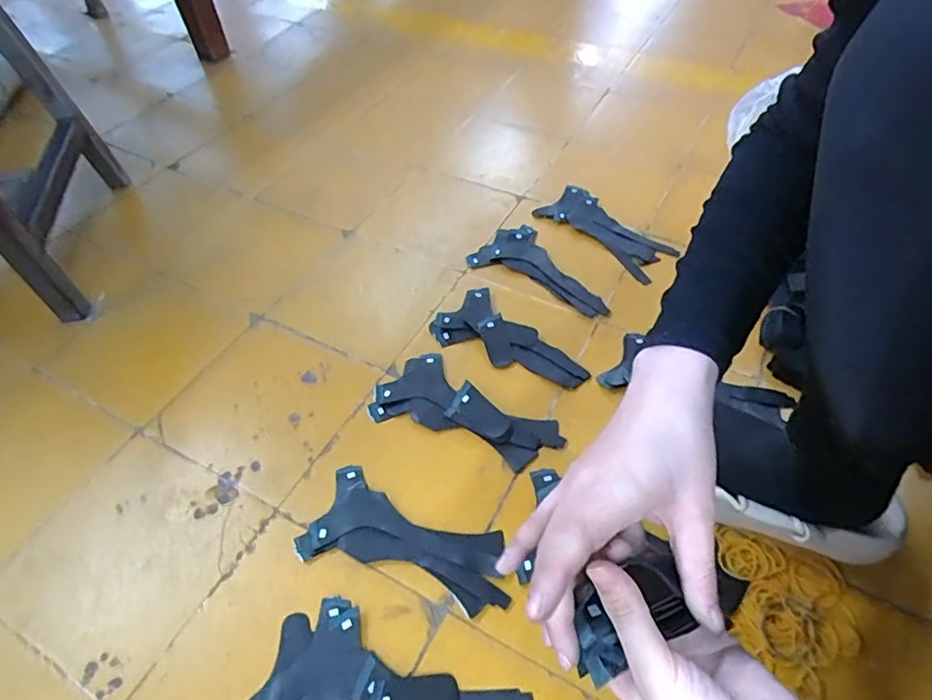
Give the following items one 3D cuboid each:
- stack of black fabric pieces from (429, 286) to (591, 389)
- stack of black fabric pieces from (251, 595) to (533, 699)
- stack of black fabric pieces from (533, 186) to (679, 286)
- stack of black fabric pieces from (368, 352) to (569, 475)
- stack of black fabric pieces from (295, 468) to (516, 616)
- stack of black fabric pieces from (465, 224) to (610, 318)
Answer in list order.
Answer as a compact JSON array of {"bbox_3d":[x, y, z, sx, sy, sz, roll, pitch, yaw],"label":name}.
[{"bbox_3d":[0.046,-0.004,0.691,0.101,0.014,0.193,-34,59,-23],"label":"stack of black fabric pieces"},{"bbox_3d":[-0.065,0.287,0.456,0.221,0.013,0.109,13,53,12],"label":"stack of black fabric pieces"},{"bbox_3d":[0.210,-0.183,0.833,0.100,0.010,0.211,-31,57,-21],"label":"stack of black fabric pieces"},{"bbox_3d":[0.002,0.069,0.629,0.208,0.019,0.099,22,56,18],"label":"stack of black fabric pieces"},{"bbox_3d":[-0.055,0.188,0.535,0.200,0.014,0.093,19,55,16],"label":"stack of black fabric pieces"},{"bbox_3d":[0.114,-0.114,0.779,0.205,0.013,0.111,33,59,24],"label":"stack of black fabric pieces"}]

